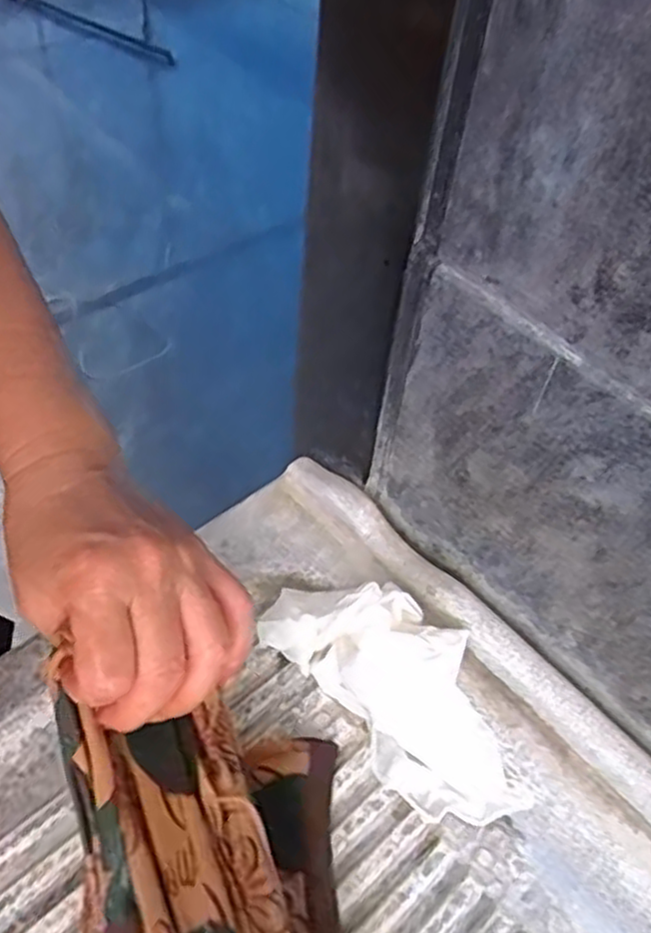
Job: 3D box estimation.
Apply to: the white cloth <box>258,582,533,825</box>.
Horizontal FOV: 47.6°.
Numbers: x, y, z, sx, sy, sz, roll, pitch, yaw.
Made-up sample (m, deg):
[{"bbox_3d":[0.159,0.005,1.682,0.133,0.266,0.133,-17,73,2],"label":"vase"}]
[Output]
[{"bbox_3d":[0.039,0.115,0.374,0.064,0.057,0.152,-40,87,-28],"label":"white cloth"}]

